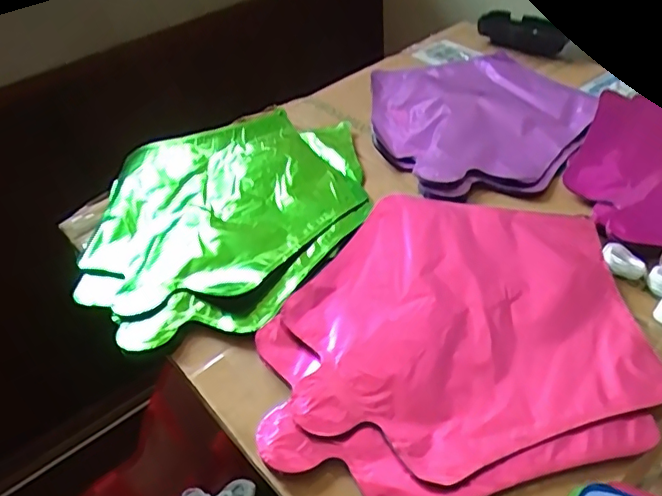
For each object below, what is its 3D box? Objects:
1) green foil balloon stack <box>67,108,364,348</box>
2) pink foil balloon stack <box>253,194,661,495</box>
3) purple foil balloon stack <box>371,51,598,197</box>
[{"bbox_3d":[-0.088,-0.035,0.491,0.242,0.022,0.270,-11,43,-6],"label":"green foil balloon stack"},{"bbox_3d":[0.079,0.049,0.386,0.243,0.011,0.249,-6,43,0],"label":"pink foil balloon stack"},{"bbox_3d":[0.150,-0.140,0.581,0.214,0.016,0.251,-7,43,-2],"label":"purple foil balloon stack"}]

